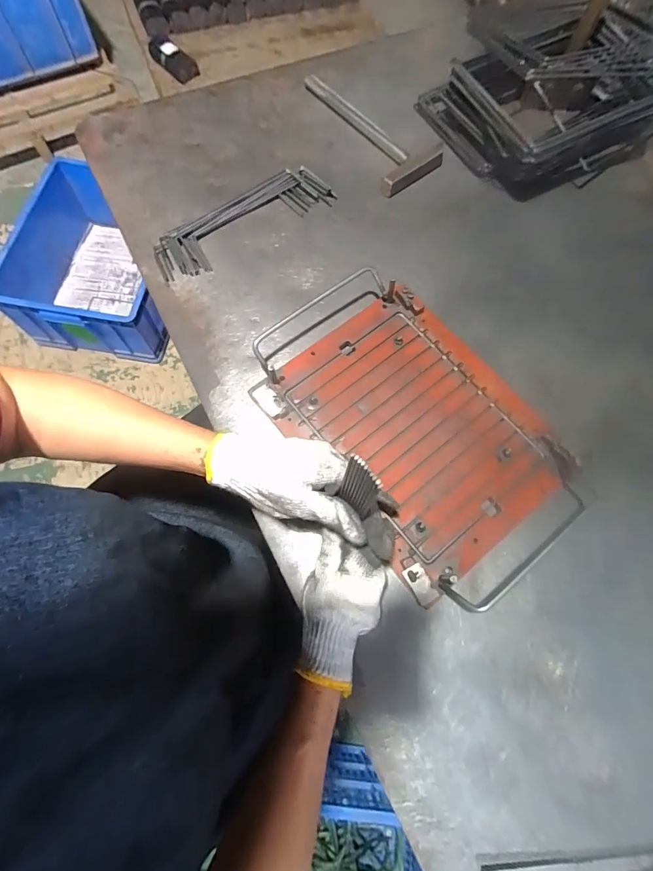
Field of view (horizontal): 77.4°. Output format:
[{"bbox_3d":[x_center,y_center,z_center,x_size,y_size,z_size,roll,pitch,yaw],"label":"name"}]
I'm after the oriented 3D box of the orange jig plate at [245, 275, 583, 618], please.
[{"bbox_3d":[0.098,-0.006,0.460,0.224,0.024,0.307,-36,76,-13],"label":"orange jig plate"}]

